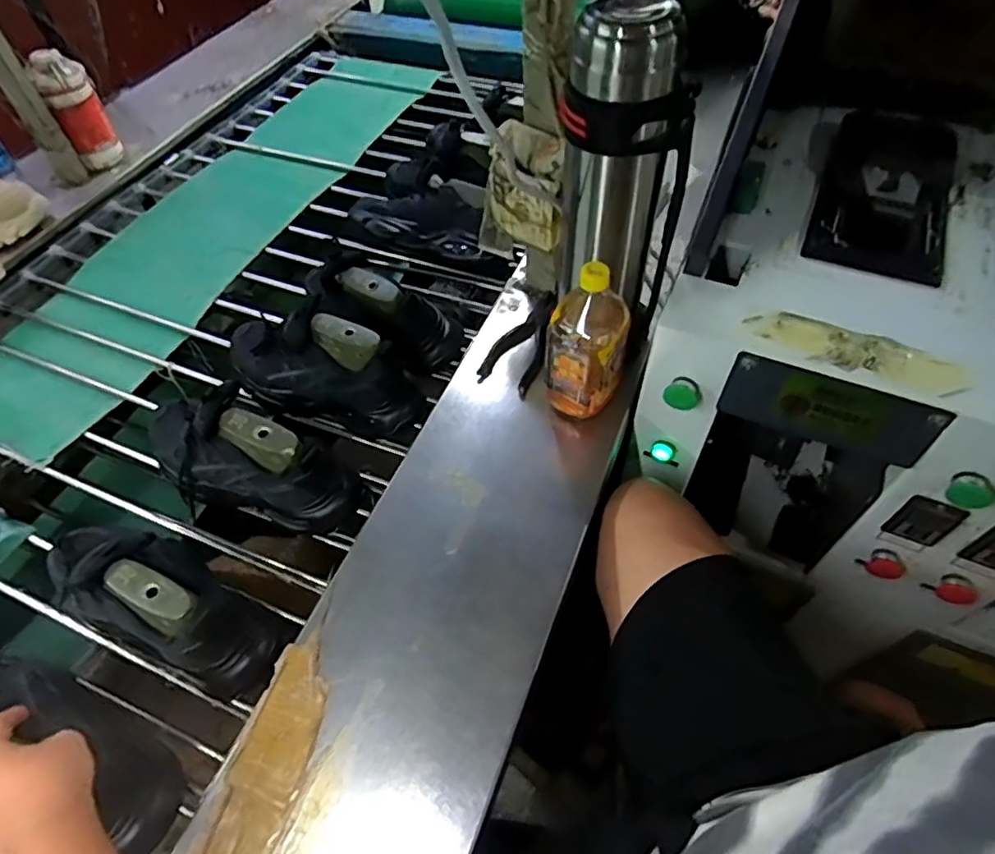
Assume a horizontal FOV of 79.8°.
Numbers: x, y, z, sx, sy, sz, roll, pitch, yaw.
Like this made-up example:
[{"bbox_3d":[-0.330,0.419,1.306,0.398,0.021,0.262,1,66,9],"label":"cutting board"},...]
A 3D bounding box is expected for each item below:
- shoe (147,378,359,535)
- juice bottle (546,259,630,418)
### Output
[{"bbox_3d":[-0.300,0.039,0.708,0.262,0.171,0.113,11,56,9],"label":"shoe"},{"bbox_3d":[0.107,-0.099,0.696,0.088,0.204,0.100,13,56,10],"label":"juice bottle"}]

